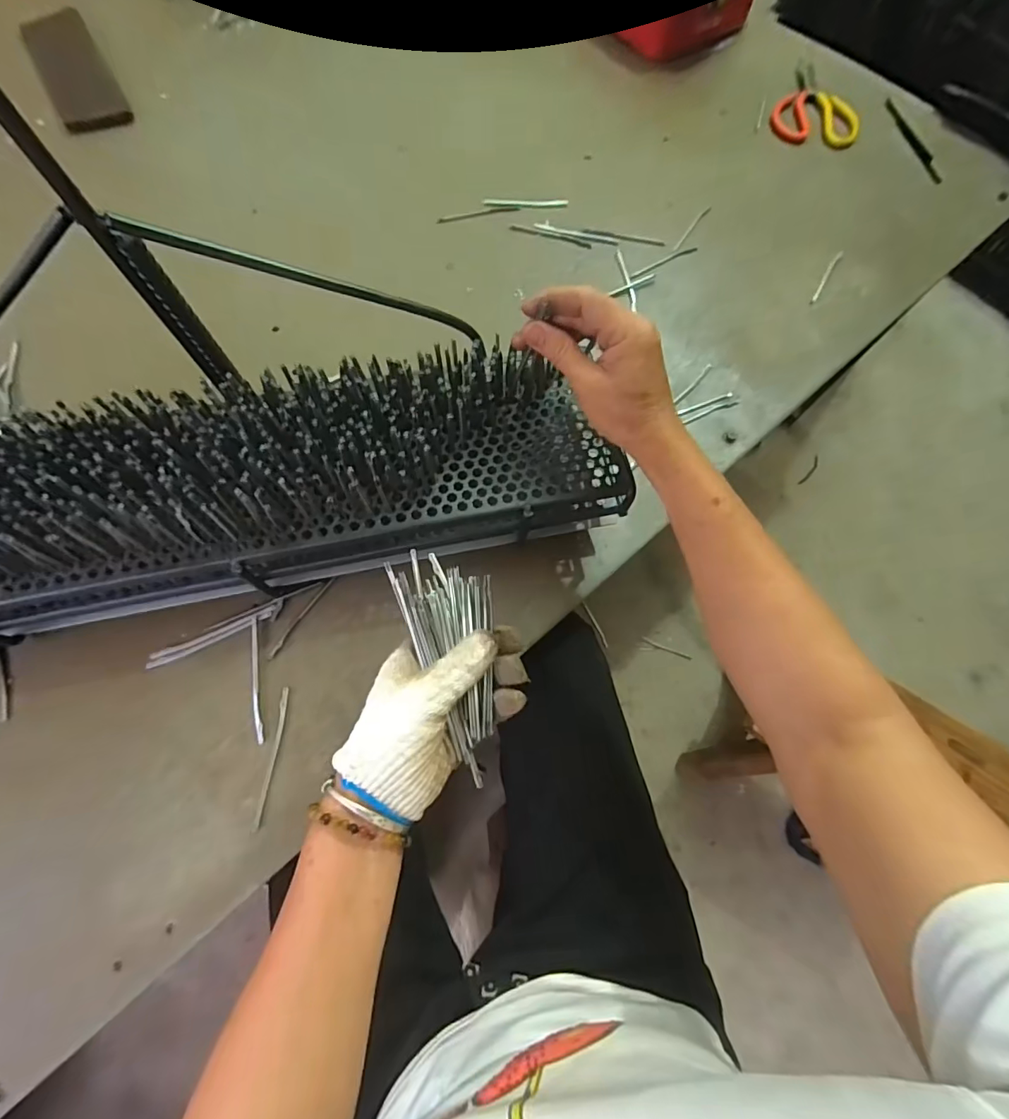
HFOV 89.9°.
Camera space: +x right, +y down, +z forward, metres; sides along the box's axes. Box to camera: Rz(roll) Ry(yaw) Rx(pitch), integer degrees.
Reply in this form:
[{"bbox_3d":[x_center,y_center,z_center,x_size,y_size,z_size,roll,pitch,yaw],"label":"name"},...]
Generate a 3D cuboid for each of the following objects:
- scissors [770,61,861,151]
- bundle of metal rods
[{"bbox_3d":[0.448,-0.664,0.730,0.115,0.016,0.187,12,69,2],"label":"scissors"},{"bbox_3d":[-0.032,0.067,0.342,0.062,0.022,0.151,-12,77,-7],"label":"bundle of metal rods"}]

